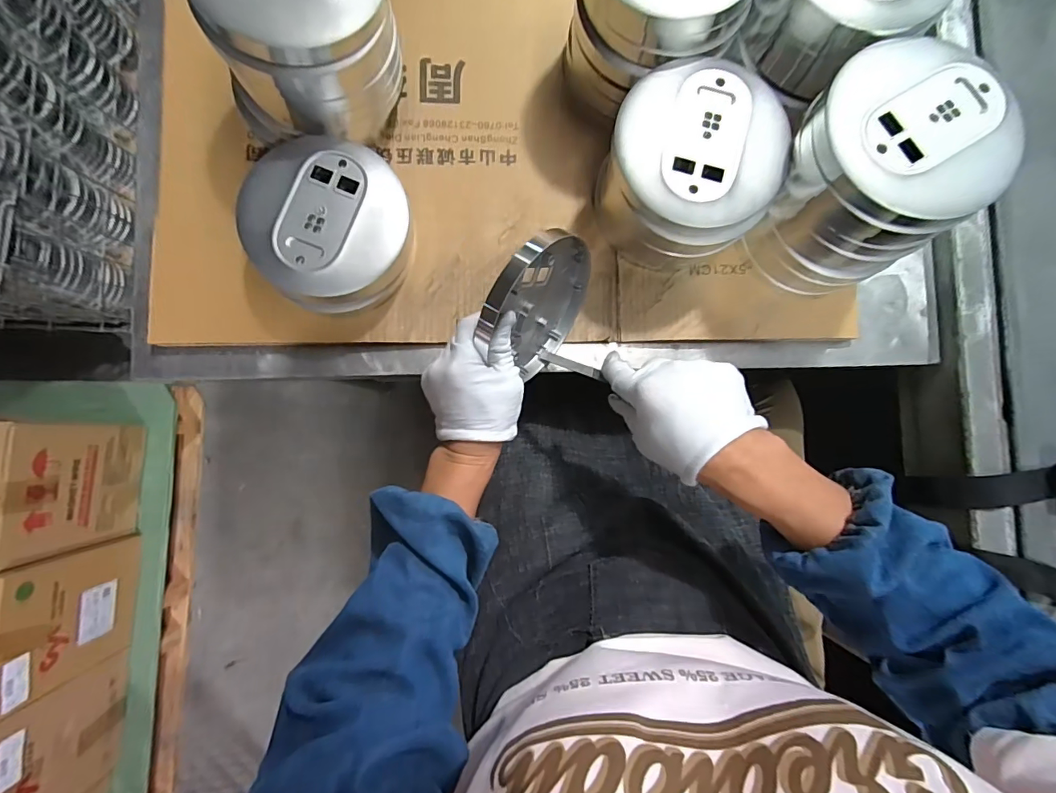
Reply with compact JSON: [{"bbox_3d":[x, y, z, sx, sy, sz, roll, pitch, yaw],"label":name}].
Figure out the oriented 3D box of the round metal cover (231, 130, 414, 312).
[{"bbox_3d":[-0.169,-0.151,0.405,0.126,0.063,0.145,-23,88,-4],"label":"round metal cover"}]

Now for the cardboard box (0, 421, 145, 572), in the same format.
[{"bbox_3d":[-0.904,0.154,0.822,0.231,0.252,0.228,4,86,-3],"label":"cardboard box"}]

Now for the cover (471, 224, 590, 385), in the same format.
[{"bbox_3d":[0.012,-0.081,0.393,0.017,0.122,0.110,35,87,25],"label":"cover"}]

